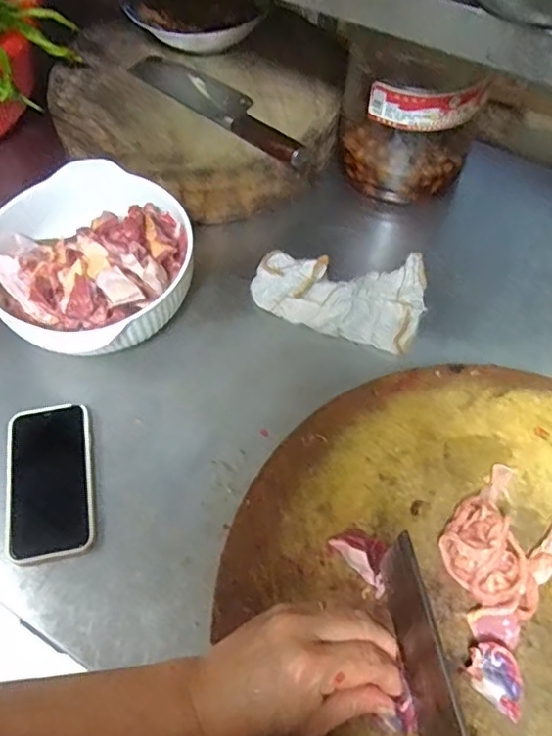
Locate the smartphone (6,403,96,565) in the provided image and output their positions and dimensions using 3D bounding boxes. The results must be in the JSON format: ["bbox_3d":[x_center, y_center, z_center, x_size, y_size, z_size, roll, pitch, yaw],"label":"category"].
[{"bbox_3d":[-0.222,0.108,0.571,0.079,0.015,0.152,-9,61,-4],"label":"smartphone"}]

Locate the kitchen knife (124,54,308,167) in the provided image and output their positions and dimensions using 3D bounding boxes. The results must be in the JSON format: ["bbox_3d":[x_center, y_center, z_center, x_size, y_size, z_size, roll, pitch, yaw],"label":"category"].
[{"bbox_3d":[-0.064,-0.336,0.736,0.292,0.018,0.067,37,67,20],"label":"kitchen knife"}]

